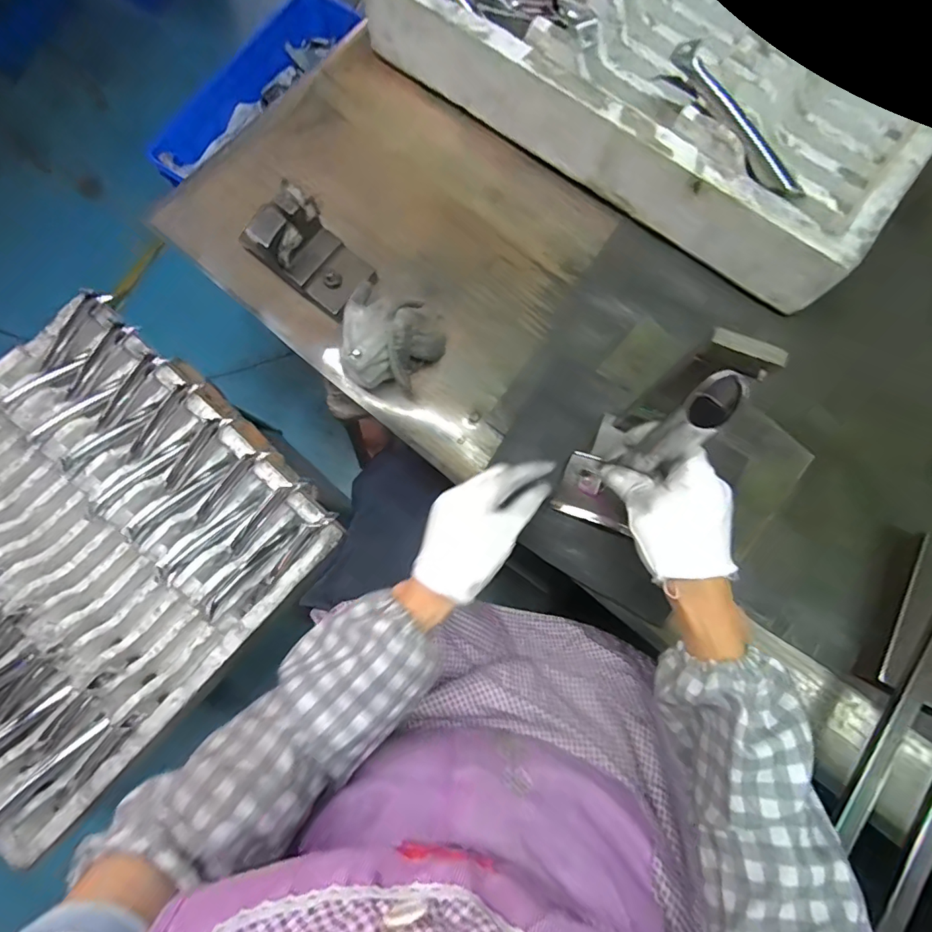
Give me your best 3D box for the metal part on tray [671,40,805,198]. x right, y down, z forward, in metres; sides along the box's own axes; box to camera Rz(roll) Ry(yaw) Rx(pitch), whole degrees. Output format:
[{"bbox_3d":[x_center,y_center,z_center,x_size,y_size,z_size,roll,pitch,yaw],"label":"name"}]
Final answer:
[{"bbox_3d":[0.242,-0.300,0.446,0.168,0.024,0.022,41,81,-14],"label":"metal part on tray"}]

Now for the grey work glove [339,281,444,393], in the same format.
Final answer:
[{"bbox_3d":[-0.067,-0.117,0.470,0.090,0.057,0.086,0,80,-1],"label":"grey work glove"}]

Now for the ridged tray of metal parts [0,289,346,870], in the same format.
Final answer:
[{"bbox_3d":[-0.546,0.114,0.688,0.544,0.071,0.554,41,81,6],"label":"ridged tray of metal parts"}]

